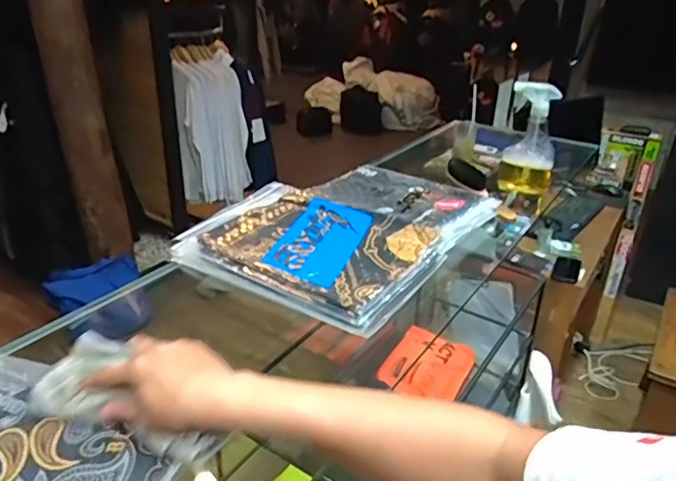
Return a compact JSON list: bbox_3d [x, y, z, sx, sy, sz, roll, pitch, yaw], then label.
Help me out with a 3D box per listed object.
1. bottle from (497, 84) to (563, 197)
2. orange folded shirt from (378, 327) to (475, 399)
[{"bbox_3d":[0.388,-0.201,1.085,0.105,0.214,0.085,12,29,20],"label":"bottle"},{"bbox_3d":[0.255,0.354,1.526,0.212,0.049,0.291,28,41,16],"label":"orange folded shirt"}]

